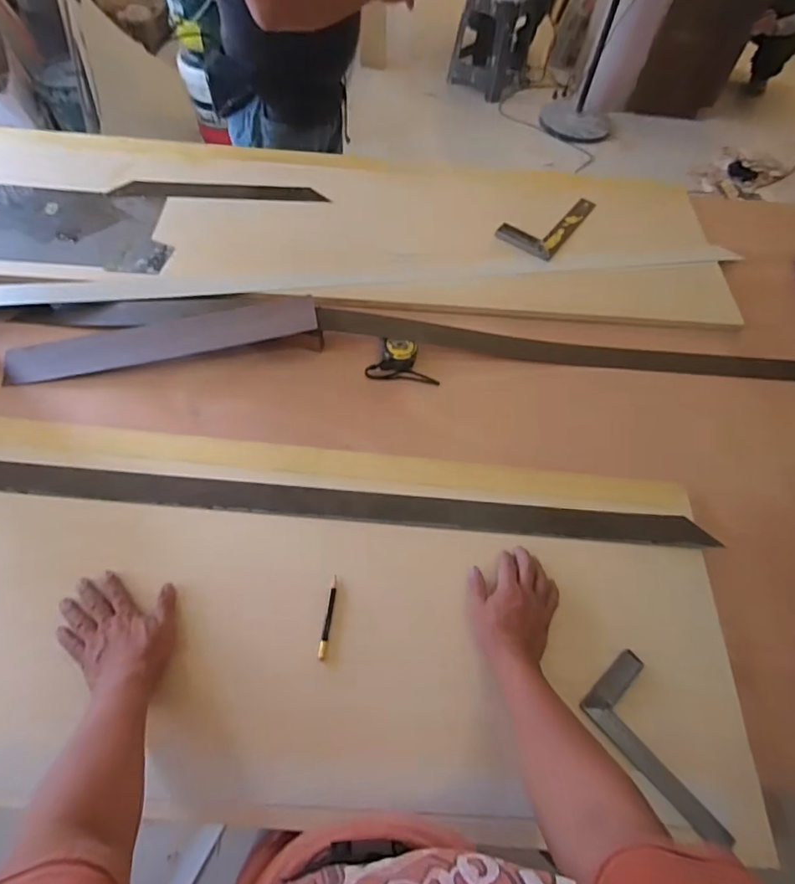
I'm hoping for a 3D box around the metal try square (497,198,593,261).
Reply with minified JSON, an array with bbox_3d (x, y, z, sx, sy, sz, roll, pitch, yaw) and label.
[{"bbox_3d":[0.329,-0.488,1.110,0.125,0.023,0.265,32,62,15],"label":"metal try square"}]

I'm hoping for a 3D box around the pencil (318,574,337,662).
[{"bbox_3d":[-0.088,0.224,0.652,0.010,0.005,0.104,7,59,1],"label":"pencil"}]

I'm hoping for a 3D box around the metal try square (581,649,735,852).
[{"bbox_3d":[0.319,0.358,0.598,0.093,0.012,0.195,-35,67,-21],"label":"metal try square"}]

